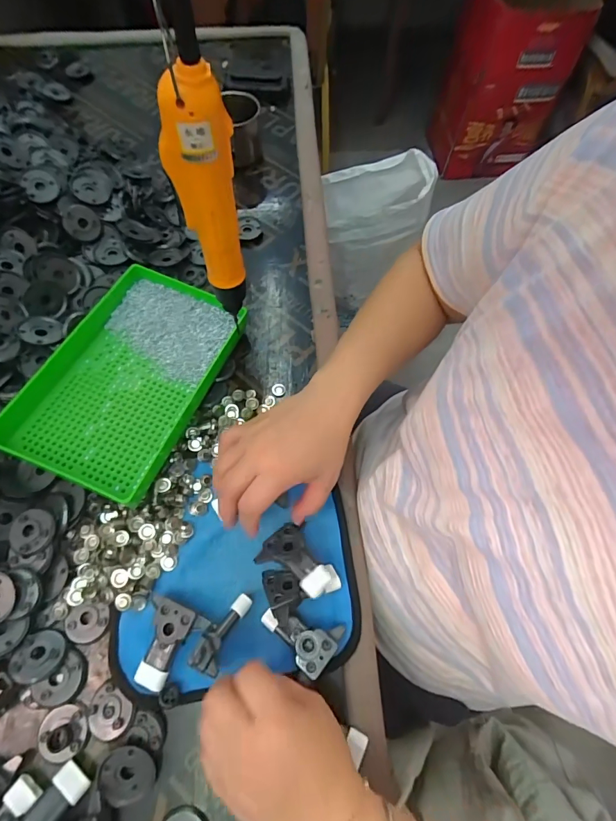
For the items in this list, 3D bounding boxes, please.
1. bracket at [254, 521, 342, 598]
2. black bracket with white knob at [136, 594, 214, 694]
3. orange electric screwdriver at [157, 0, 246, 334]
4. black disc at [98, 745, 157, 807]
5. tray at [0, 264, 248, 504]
[{"bbox_3d":[-0.004,0.132,0.356,0.074,0.026,0.044,27,68,9],"label":"bracket"},{"bbox_3d":[-0.120,0.197,0.337,0.051,0.023,0.064,21,67,7],"label":"black bracket with white knob"},{"bbox_3d":[-0.070,-0.146,0.291,0.033,0.217,0.033,29,69,10],"label":"orange electric screwdriver"},{"bbox_3d":[-0.140,0.282,0.311,0.040,0.004,0.039,2,81,-11],"label":"black disc"},{"bbox_3d":[-0.187,-0.037,0.428,0.156,0.041,0.236,24,68,8],"label":"tray"}]

